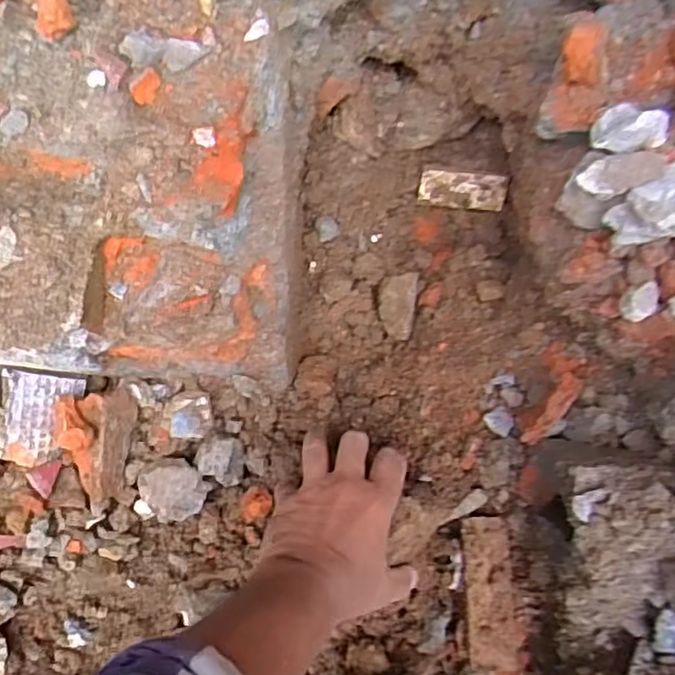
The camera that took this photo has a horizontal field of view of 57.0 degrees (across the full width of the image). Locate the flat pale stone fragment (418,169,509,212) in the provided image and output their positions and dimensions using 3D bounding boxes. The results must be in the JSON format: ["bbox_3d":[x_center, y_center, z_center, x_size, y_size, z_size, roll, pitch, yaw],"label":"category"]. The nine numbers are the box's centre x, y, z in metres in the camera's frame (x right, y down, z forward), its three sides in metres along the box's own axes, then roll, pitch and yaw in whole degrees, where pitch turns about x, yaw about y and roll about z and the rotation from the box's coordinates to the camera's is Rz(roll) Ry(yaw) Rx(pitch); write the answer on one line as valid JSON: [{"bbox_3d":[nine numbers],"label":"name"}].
[{"bbox_3d":[0.116,-0.136,0.578,0.077,0.038,0.007,6,48,9],"label":"flat pale stone fragment"}]

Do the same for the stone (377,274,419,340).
[{"bbox_3d":[0.055,-0.029,0.577,0.034,0.013,0.060,4,85,5],"label":"stone"}]

